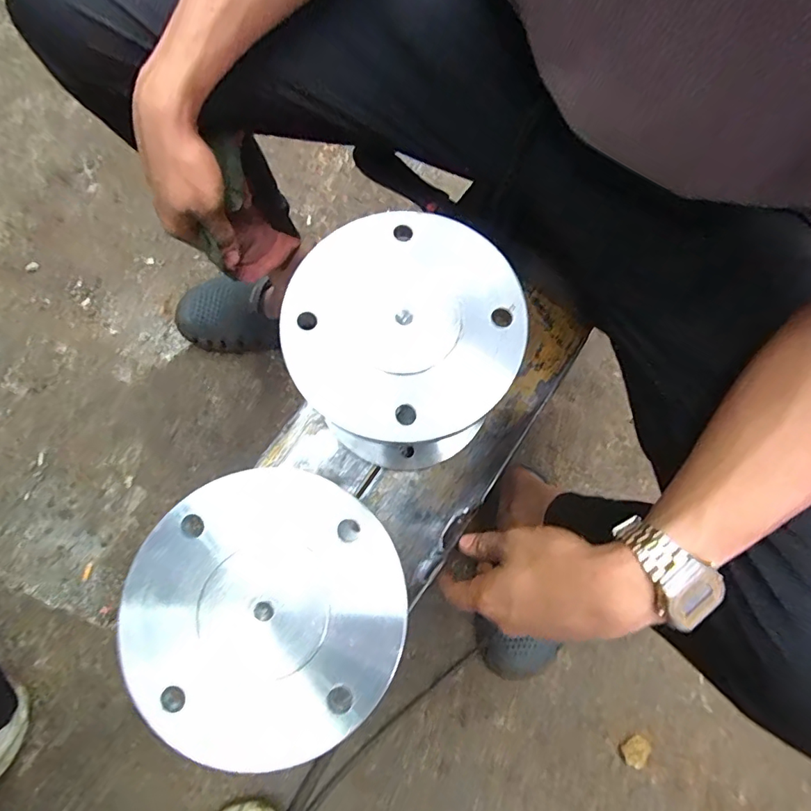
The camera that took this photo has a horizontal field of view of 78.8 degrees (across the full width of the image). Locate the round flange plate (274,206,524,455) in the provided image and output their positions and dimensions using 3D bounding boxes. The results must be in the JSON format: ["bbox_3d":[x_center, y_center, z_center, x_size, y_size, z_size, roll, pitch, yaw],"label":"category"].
[{"bbox_3d":[-0.002,-0.055,0.333,0.155,0.018,0.153,0,76,0],"label":"round flange plate"}]

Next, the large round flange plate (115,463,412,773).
[{"bbox_3d":[-0.081,0.120,0.286,0.152,0.010,0.157,0,76,0],"label":"large round flange plate"}]

